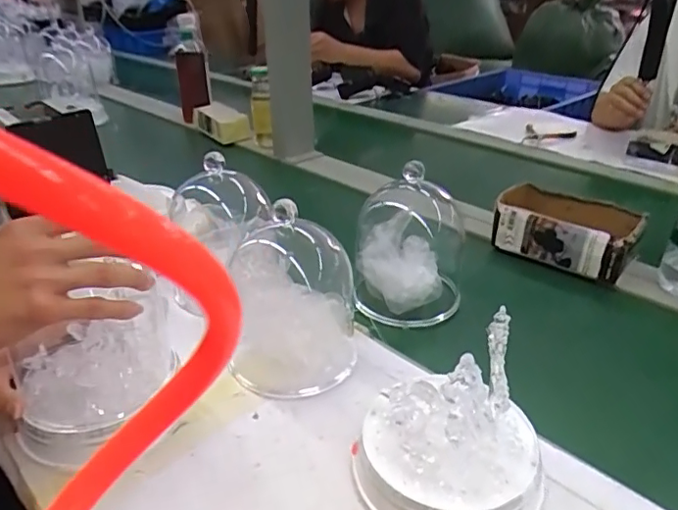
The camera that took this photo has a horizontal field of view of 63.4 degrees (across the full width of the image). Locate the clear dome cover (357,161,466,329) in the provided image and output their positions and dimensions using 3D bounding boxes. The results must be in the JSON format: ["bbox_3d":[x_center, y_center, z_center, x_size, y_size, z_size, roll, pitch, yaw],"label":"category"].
[{"bbox_3d":[0.084,-0.026,0.650,0.123,0.163,0.147,2,30,6],"label":"clear dome cover"}]

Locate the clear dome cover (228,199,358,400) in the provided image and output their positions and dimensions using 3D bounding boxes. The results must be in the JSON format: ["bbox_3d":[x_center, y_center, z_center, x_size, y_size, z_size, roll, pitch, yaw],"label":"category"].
[{"bbox_3d":[-0.047,0.038,0.538,0.122,0.163,0.120,2,30,5],"label":"clear dome cover"}]

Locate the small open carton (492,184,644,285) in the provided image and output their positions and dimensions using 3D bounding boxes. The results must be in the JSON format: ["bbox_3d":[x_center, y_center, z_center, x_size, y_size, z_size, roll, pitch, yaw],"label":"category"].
[{"bbox_3d":[0.313,-0.039,0.760,0.180,0.066,0.139,15,33,26],"label":"small open carton"}]

